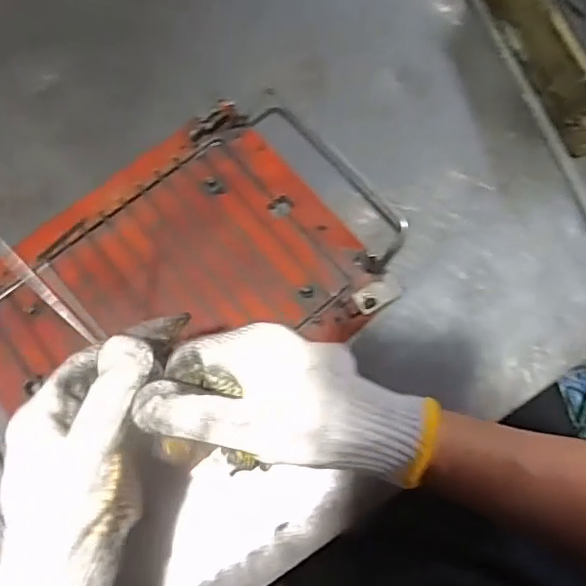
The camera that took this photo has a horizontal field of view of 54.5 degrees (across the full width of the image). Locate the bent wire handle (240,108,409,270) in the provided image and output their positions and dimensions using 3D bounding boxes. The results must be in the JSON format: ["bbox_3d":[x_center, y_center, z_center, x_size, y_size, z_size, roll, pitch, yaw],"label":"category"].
[{"bbox_3d":[0.033,-0.102,0.496,0.048,0.029,0.185,-37,74,-10],"label":"bent wire handle"}]

